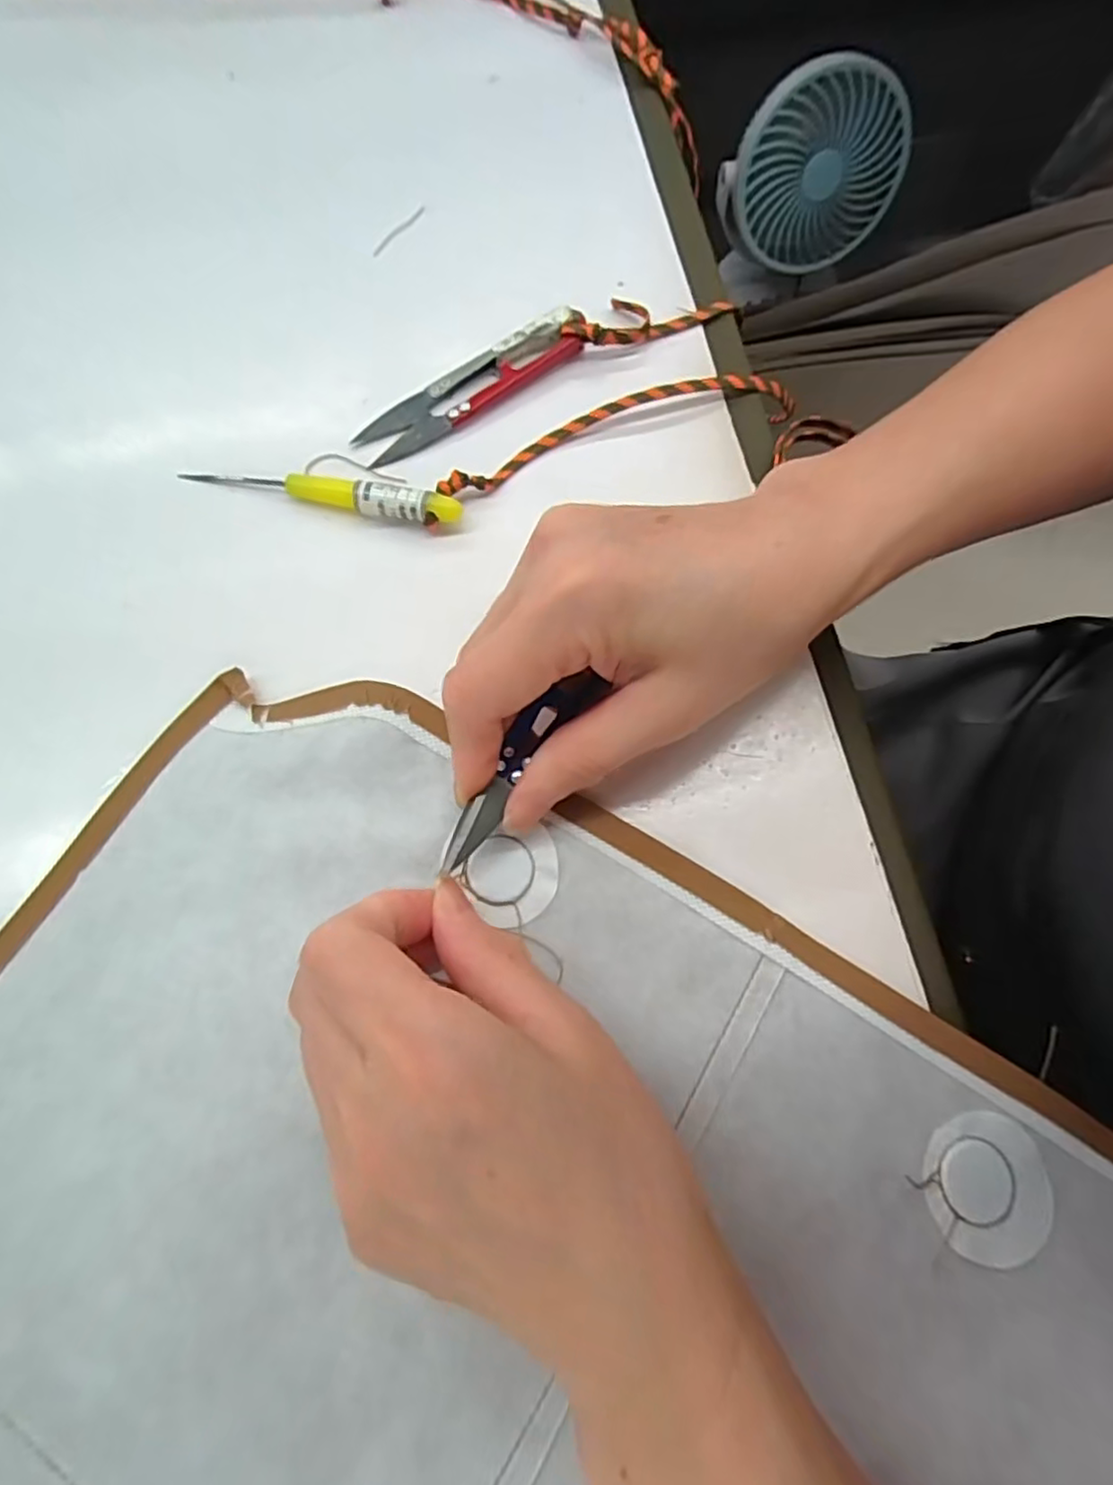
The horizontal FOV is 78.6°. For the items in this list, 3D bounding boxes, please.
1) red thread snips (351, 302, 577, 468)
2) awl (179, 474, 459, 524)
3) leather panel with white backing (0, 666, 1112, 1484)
[{"bbox_3d":[-0.033,-0.140,0.263,0.098,0.011,0.021,-31,76,-10],"label":"red thread snips"},{"bbox_3d":[-0.086,-0.093,0.251,0.103,0.011,0.011,12,74,3],"label":"awl"},{"bbox_3d":[-0.018,0.178,0.174,0.384,0.008,0.302,32,76,8],"label":"leather panel with white backing"}]

